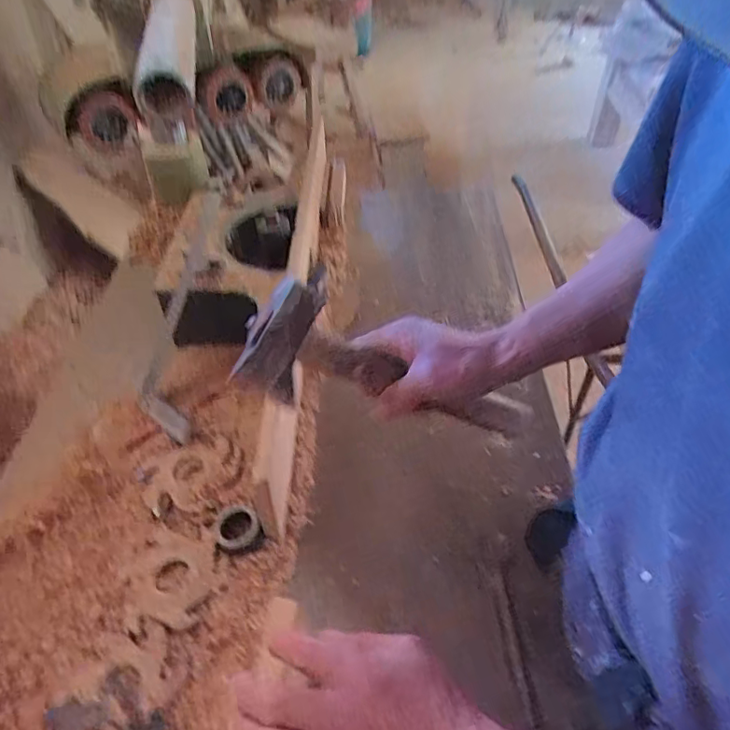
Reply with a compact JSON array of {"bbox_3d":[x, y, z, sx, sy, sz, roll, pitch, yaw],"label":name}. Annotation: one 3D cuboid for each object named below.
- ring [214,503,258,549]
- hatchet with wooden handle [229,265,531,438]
[{"bbox_3d":[-0.135,0.171,0.602,0.046,0.020,0.046,-1,44,1],"label":"ring"},{"bbox_3d":[0.037,0.011,0.497,0.291,0.095,0.039,19,35,-31],"label":"hatchet with wooden handle"}]

